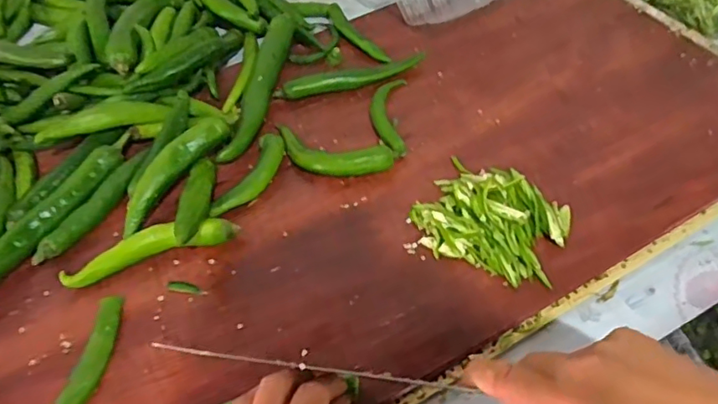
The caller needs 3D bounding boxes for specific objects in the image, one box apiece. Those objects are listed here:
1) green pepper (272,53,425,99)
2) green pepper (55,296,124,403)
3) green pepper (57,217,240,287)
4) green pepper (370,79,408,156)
[{"bbox_3d":[-0.007,-0.122,0.542,0.154,0.017,0.021,-18,53,-9],"label":"green pepper"},{"bbox_3d":[-0.189,0.125,0.368,0.022,0.008,0.132,6,53,9],"label":"green pepper"},{"bbox_3d":[-0.164,0.034,0.432,0.133,0.019,0.027,-17,53,-9],"label":"green pepper"},{"bbox_3d":[0.027,-0.081,0.510,0.033,0.010,0.095,0,52,5],"label":"green pepper"}]

